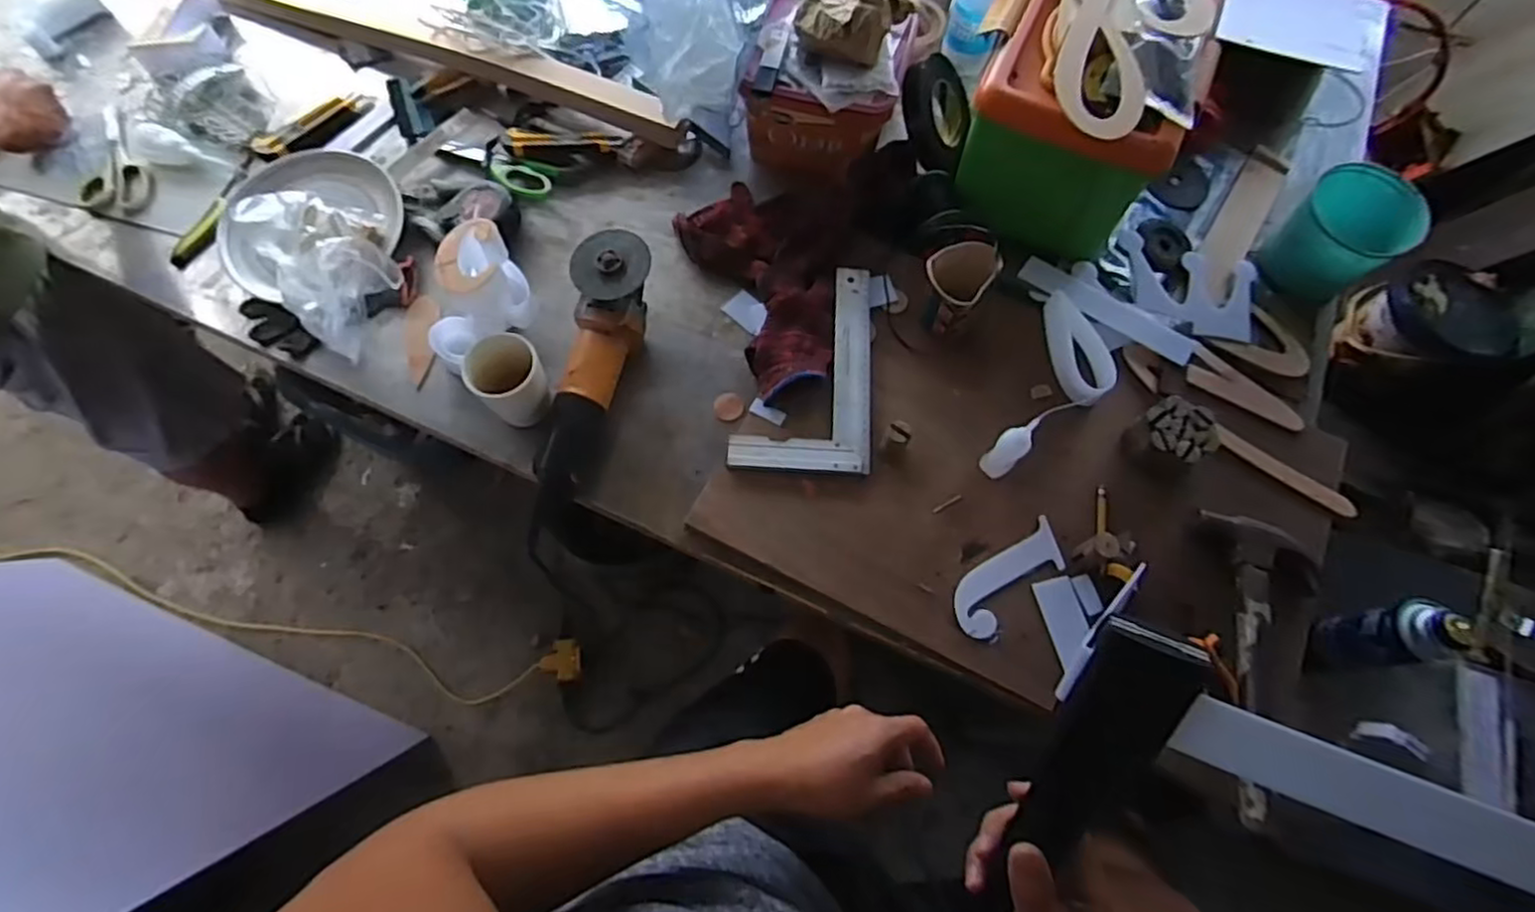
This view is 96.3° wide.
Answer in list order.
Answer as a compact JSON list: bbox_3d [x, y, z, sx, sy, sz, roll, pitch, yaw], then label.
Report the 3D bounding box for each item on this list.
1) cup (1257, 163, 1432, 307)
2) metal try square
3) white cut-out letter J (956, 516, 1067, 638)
[{"bbox_3d":[0.657,-0.250,0.799,0.122,0.118,0.114,0,68,0],"label":"cup"},{"bbox_3d":[0.042,-0.101,0.767,0.147,0.026,0.252,4,68,1],"label":"metal try square"},{"bbox_3d":[0.244,0.121,0.689,0.143,0.007,0.054,-36,73,-13],"label":"white cut-out letter J"}]

